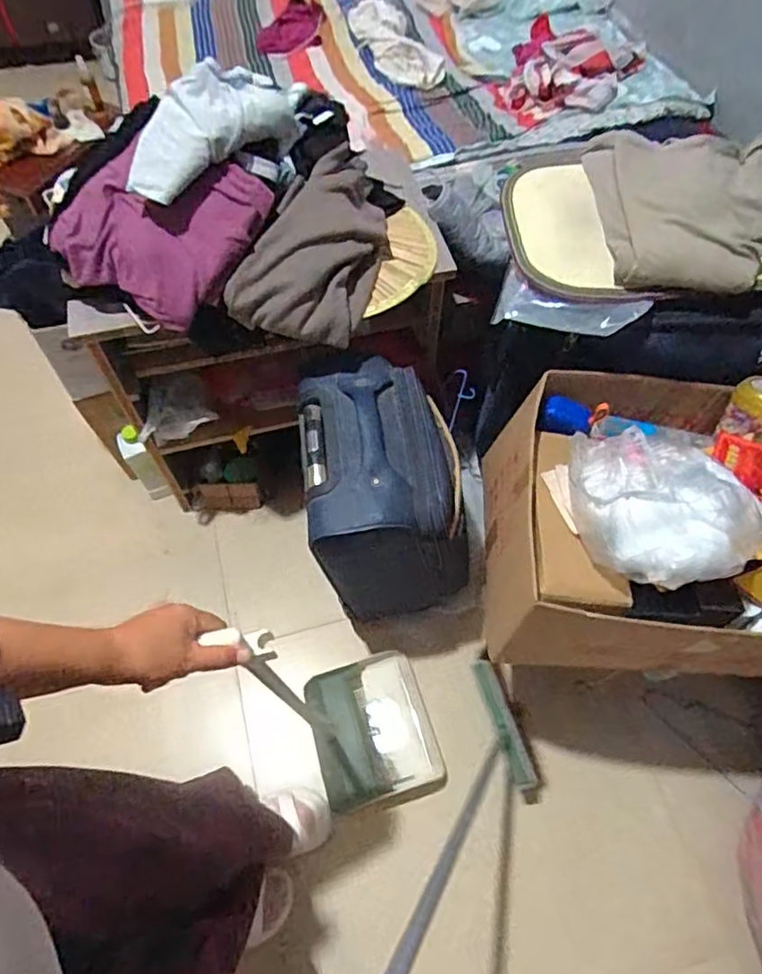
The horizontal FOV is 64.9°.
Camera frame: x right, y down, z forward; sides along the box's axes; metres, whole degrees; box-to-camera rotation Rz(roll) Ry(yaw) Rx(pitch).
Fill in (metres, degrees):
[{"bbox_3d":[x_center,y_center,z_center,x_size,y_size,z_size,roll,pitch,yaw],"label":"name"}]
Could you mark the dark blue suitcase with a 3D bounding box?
[{"bbox_3d":[0.002,0.029,1.183,0.278,0.471,0.347,-6,61,-5],"label":"dark blue suitcase"}]

